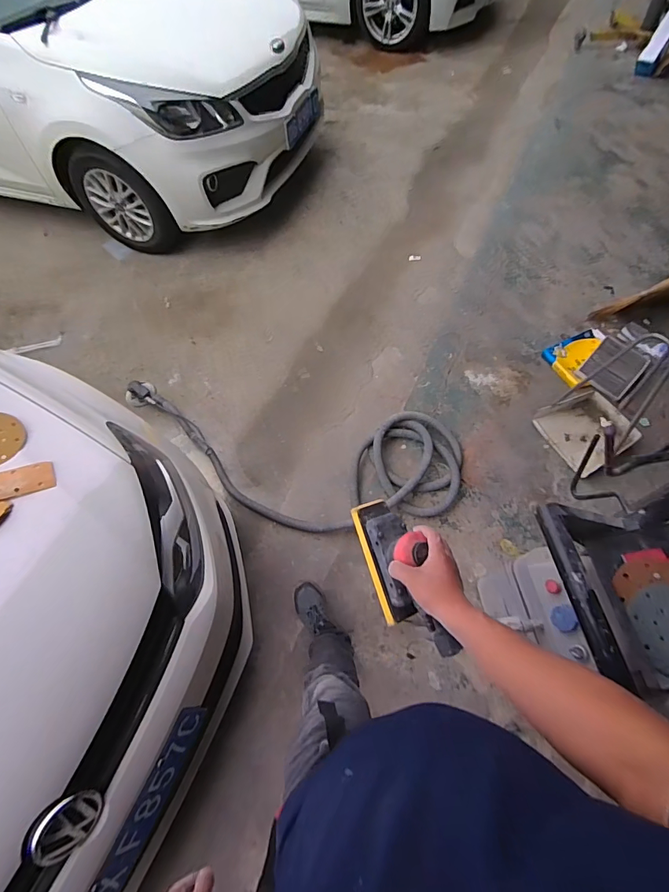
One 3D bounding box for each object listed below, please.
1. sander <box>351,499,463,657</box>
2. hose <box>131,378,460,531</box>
[{"bbox_3d":[0.104,0.203,0.629,0.081,0.104,0.253,-20,75,-8],"label":"sander"},{"bbox_3d":[-0.314,0.038,1.809,1.680,0.117,0.586,7,62,19],"label":"hose"}]

